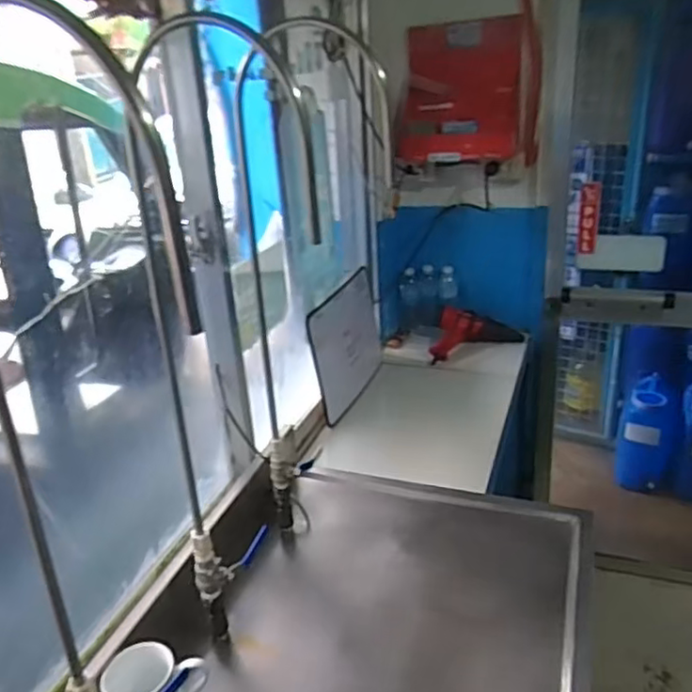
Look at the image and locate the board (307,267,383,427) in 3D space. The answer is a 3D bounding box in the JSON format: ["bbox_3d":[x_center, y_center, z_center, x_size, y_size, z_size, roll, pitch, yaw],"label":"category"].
[{"bbox_3d":[0.013,-0.013,1.678,0.018,0.302,0.398,-1,21,25],"label":"board"}]

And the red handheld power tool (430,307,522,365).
[{"bbox_3d":[0.363,-0.048,1.899,0.304,0.101,0.121,-14,26,-20],"label":"red handheld power tool"}]

